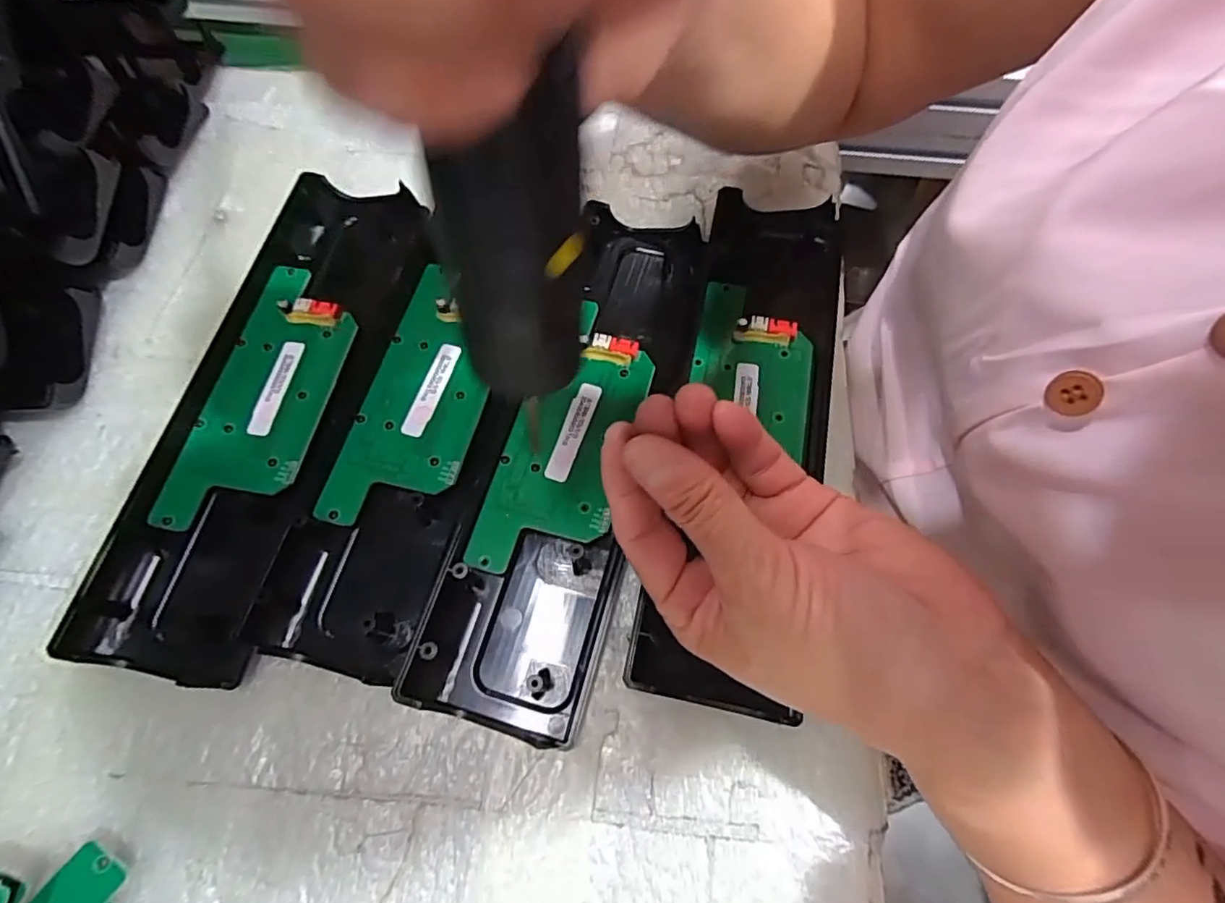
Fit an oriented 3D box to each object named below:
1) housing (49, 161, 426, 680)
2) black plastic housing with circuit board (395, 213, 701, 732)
[{"bbox_3d":[-0.158,-0.026,0.262,0.075,0.019,0.241,9,69,4],"label":"housing"},{"bbox_3d":[-0.015,-0.008,0.255,0.072,0.014,0.244,15,70,7],"label":"black plastic housing with circuit board"}]

